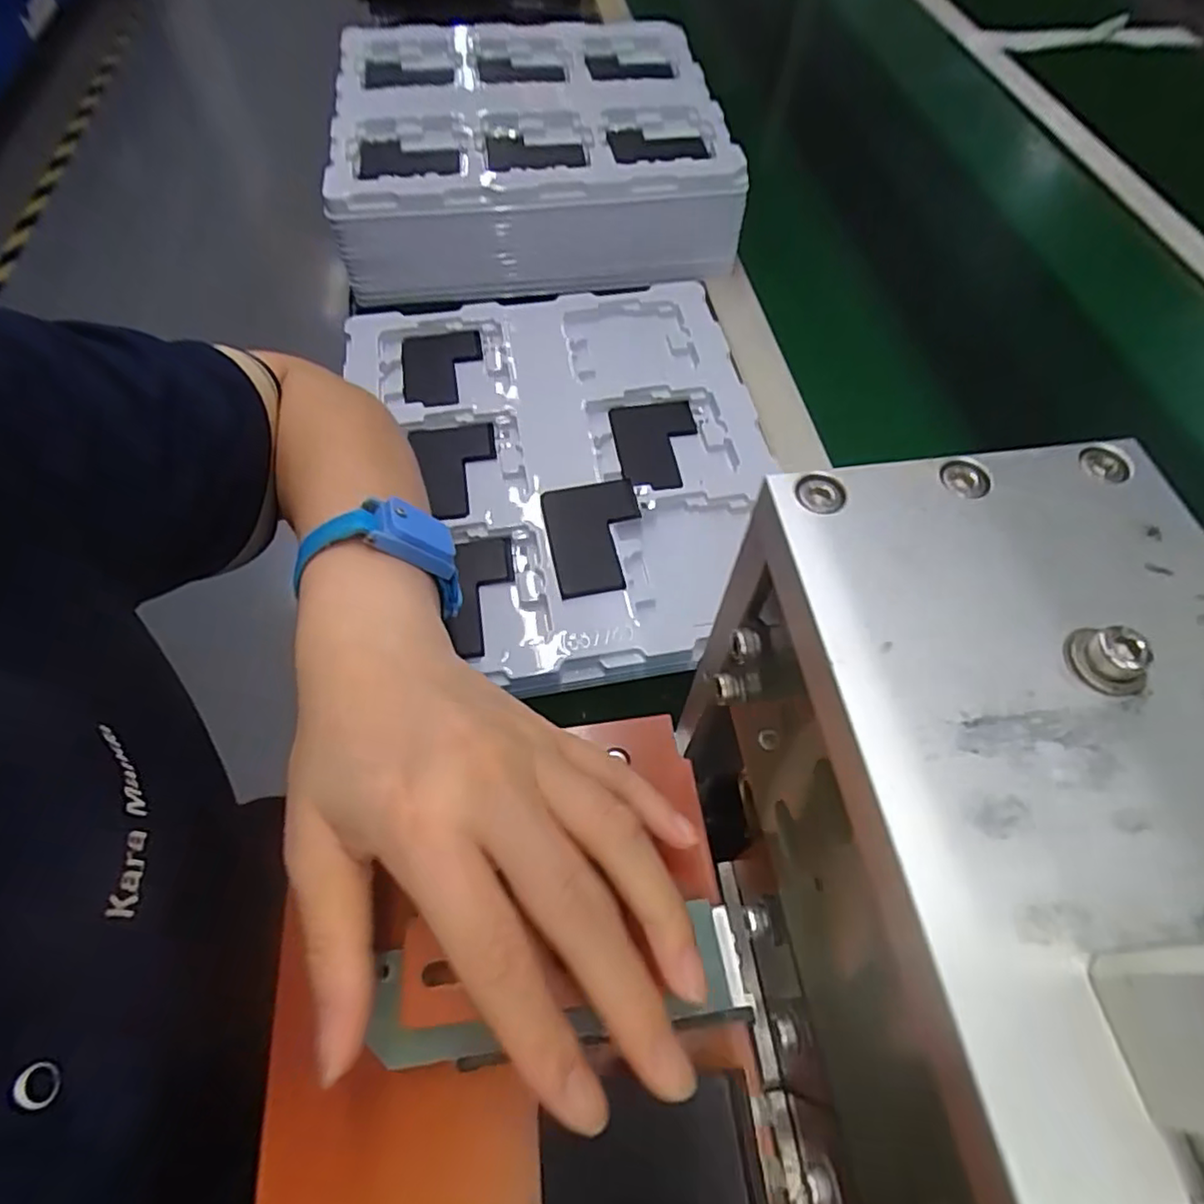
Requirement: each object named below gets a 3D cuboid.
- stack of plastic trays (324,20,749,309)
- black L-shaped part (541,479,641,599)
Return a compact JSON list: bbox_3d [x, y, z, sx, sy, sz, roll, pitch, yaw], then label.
[{"bbox_3d":[-0.066,-0.411,0.578,0.319,0.074,0.319,-7,60,-5],"label":"stack of plastic trays"},{"bbox_3d":[-0.003,-0.039,0.392,0.057,0.013,0.079,-9,60,-6],"label":"black L-shaped part"}]

